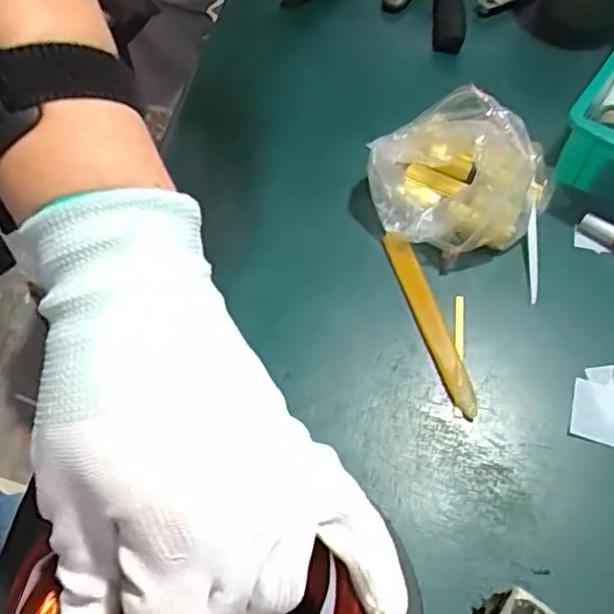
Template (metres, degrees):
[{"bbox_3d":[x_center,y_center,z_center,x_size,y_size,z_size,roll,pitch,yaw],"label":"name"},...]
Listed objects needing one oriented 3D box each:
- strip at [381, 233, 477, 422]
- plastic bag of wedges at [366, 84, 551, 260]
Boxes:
[{"bbox_3d":[0.094,0.010,0.472,0.021,0.010,0.157,-16,62,-5],"label":"strip"},{"bbox_3d":[0.117,-0.106,0.493,0.137,0.074,0.111,29,67,17],"label":"plastic bag of wedges"}]

